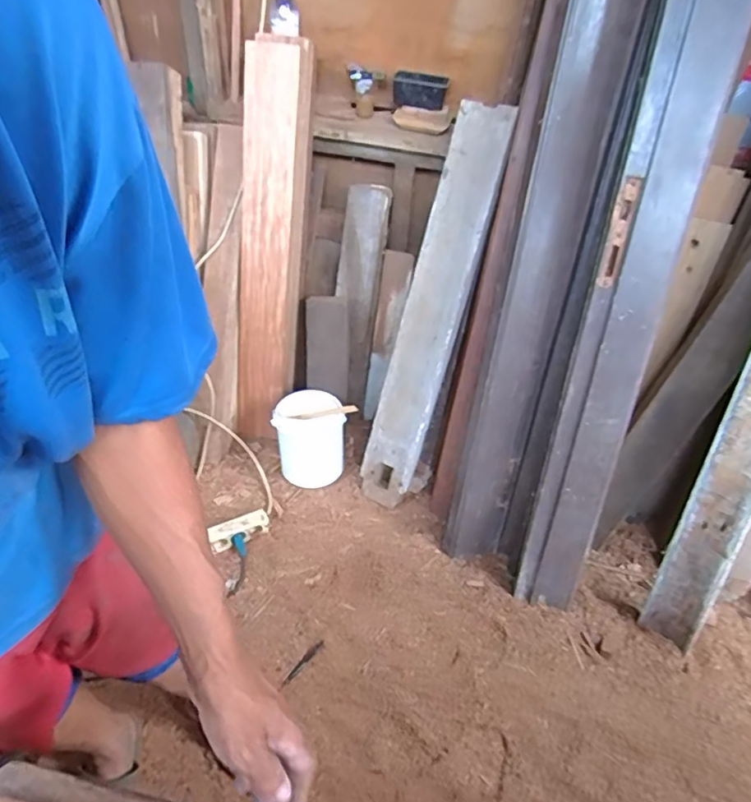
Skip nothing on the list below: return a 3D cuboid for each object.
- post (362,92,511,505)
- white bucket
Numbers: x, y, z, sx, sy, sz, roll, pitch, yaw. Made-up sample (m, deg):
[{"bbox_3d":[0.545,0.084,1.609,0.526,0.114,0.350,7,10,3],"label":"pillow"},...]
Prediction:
[{"bbox_3d":[0.130,-0.184,1.284,0.148,0.959,0.060,18,19,11],"label":"post"},{"bbox_3d":[-0.171,0.093,1.406,0.179,0.211,0.160,6,44,-1],"label":"white bucket"}]

